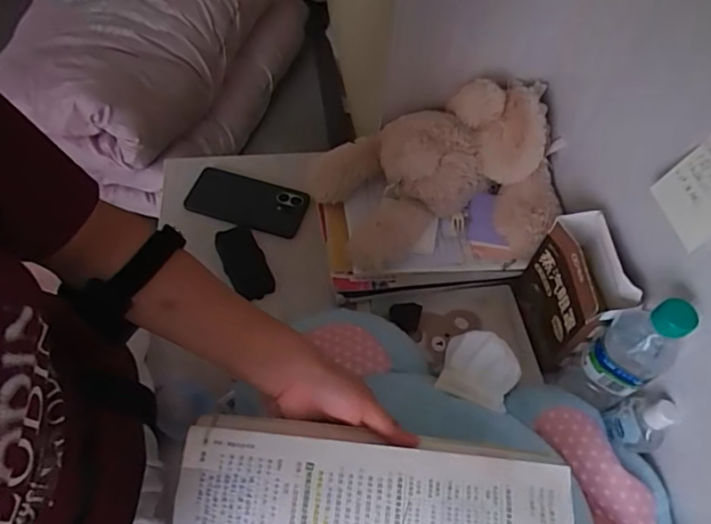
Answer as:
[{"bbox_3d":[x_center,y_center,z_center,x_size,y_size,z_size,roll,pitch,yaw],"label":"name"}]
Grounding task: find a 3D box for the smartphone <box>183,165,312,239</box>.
[{"bbox_3d":[-0.153,-0.085,0.767,0.160,0.014,0.084,16,58,6],"label":"smartphone"}]

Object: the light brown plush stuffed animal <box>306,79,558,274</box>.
[{"bbox_3d":[0.106,-0.108,0.666,0.291,0.130,0.184,-6,58,-8],"label":"light brown plush stuffed animal"}]

